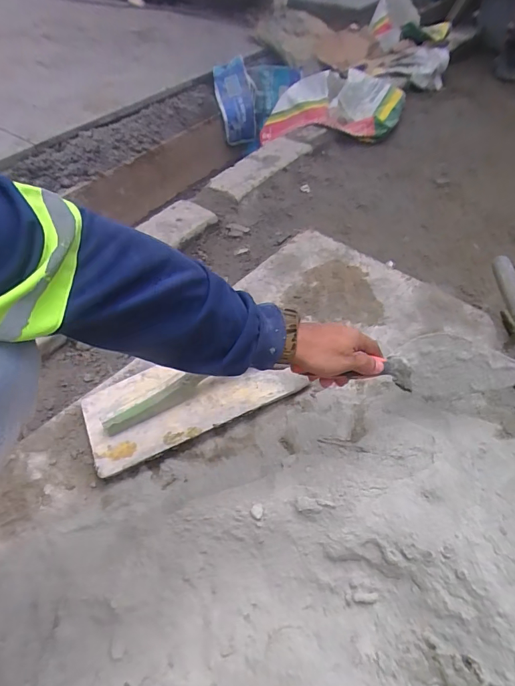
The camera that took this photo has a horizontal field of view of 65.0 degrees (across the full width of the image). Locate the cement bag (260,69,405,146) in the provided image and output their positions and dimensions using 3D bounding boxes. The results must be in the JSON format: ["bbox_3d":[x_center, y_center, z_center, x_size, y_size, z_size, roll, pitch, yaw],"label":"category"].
[{"bbox_3d":[0.242,-0.756,1.282,0.452,0.128,0.252,5,50,5],"label":"cement bag"}]

